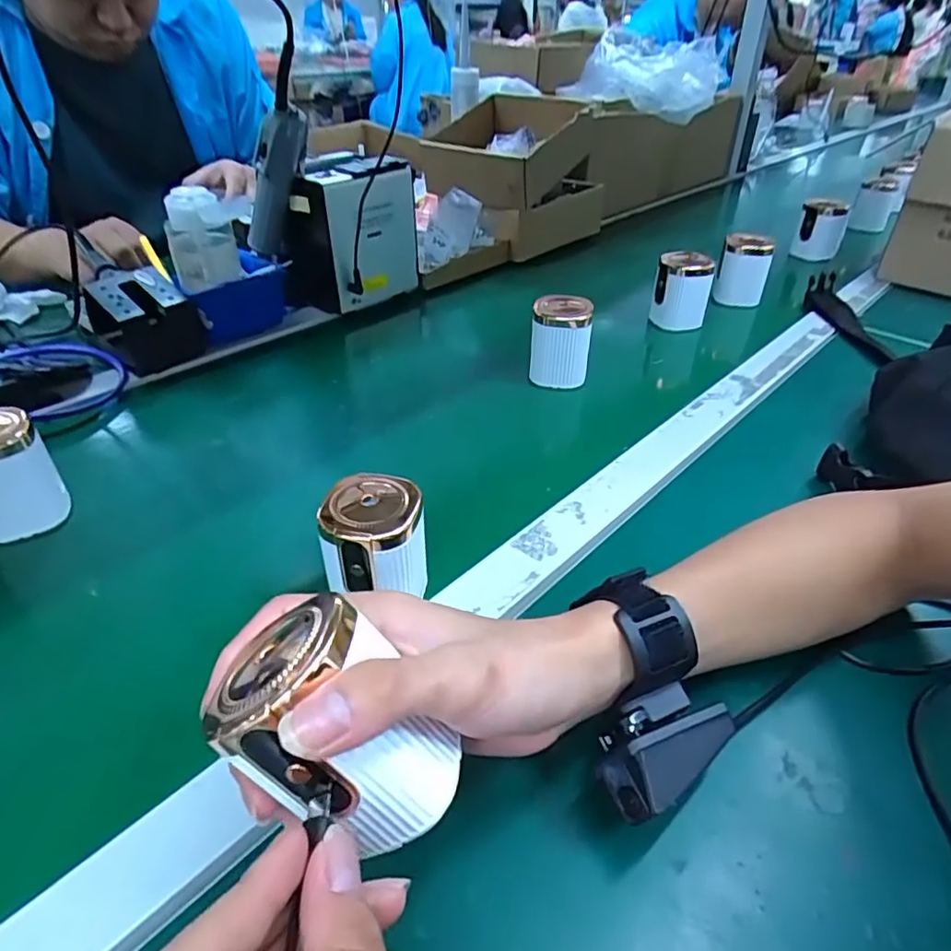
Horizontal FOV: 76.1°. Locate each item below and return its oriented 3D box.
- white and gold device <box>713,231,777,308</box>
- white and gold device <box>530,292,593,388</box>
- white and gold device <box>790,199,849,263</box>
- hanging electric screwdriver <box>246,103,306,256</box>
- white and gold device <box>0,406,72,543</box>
[{"bbox_3d":[0.316,-0.241,0.717,0.057,0.072,0.052,15,40,19],"label":"white and gold device"},{"bbox_3d":[0.080,-0.126,0.570,0.052,0.071,0.045,7,38,9],"label":"white and gold device"},{"bbox_3d":[0.489,-0.347,0.863,0.064,0.075,0.062,22,43,26],"label":"white and gold device"},{"bbox_3d":[-0.205,-0.300,0.626,0.025,0.170,0.032,48,52,2],"label":"hanging electric screwdriver"},{"bbox_3d":[-0.313,-0.001,0.408,0.049,0.077,0.044,-7,38,-9],"label":"white and gold device"}]

